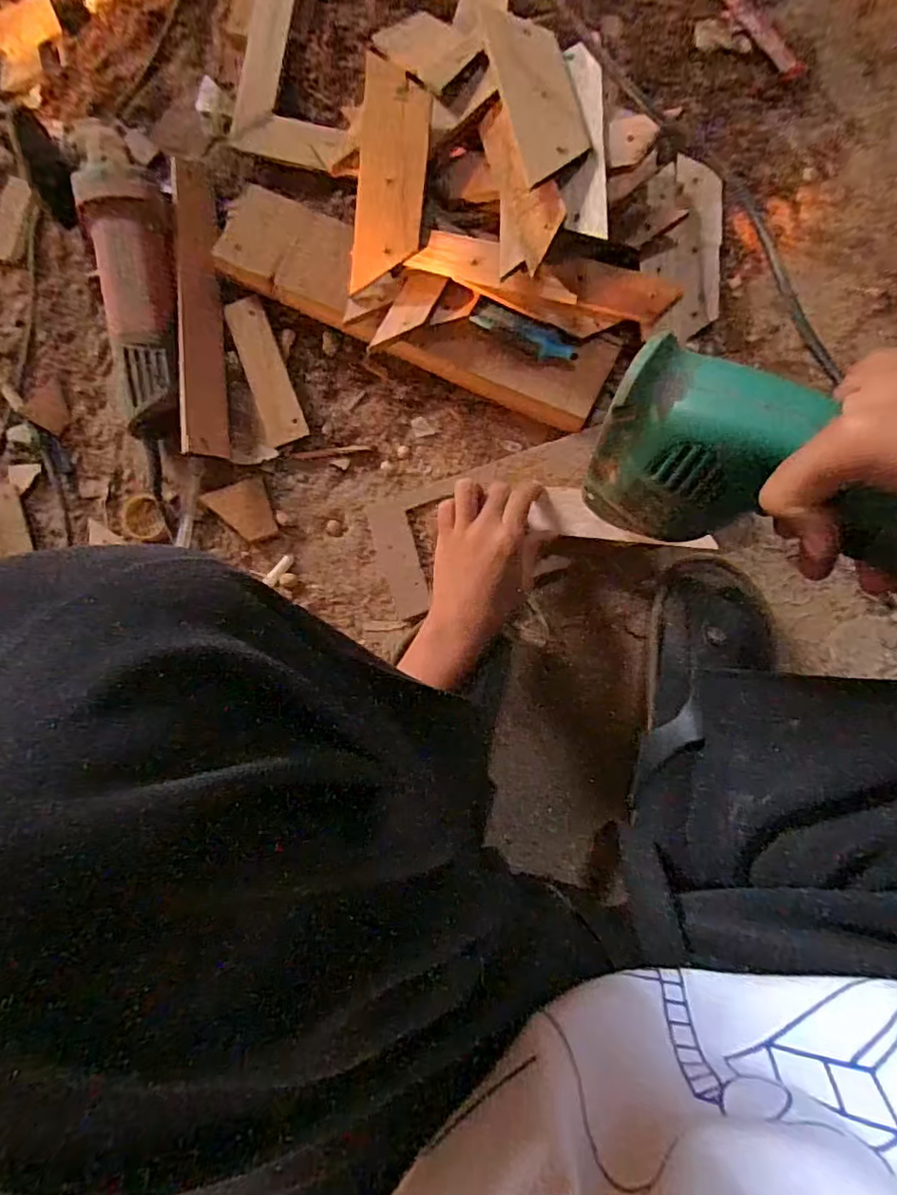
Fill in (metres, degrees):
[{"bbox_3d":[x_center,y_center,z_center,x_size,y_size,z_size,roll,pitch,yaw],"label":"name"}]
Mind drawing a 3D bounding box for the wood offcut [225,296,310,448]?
[{"bbox_3d":[-0.162,-0.201,0.531,0.036,0.017,0.130,-18,89,3],"label":"wood offcut"}]

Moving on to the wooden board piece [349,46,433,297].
[{"bbox_3d":[-0.043,-0.314,0.450,0.052,0.011,0.147,11,108,3],"label":"wooden board piece"}]

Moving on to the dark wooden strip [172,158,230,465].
[{"bbox_3d":[-0.212,-0.246,0.508,0.038,0.006,0.251,-3,88,-24],"label":"dark wooden strip"}]

